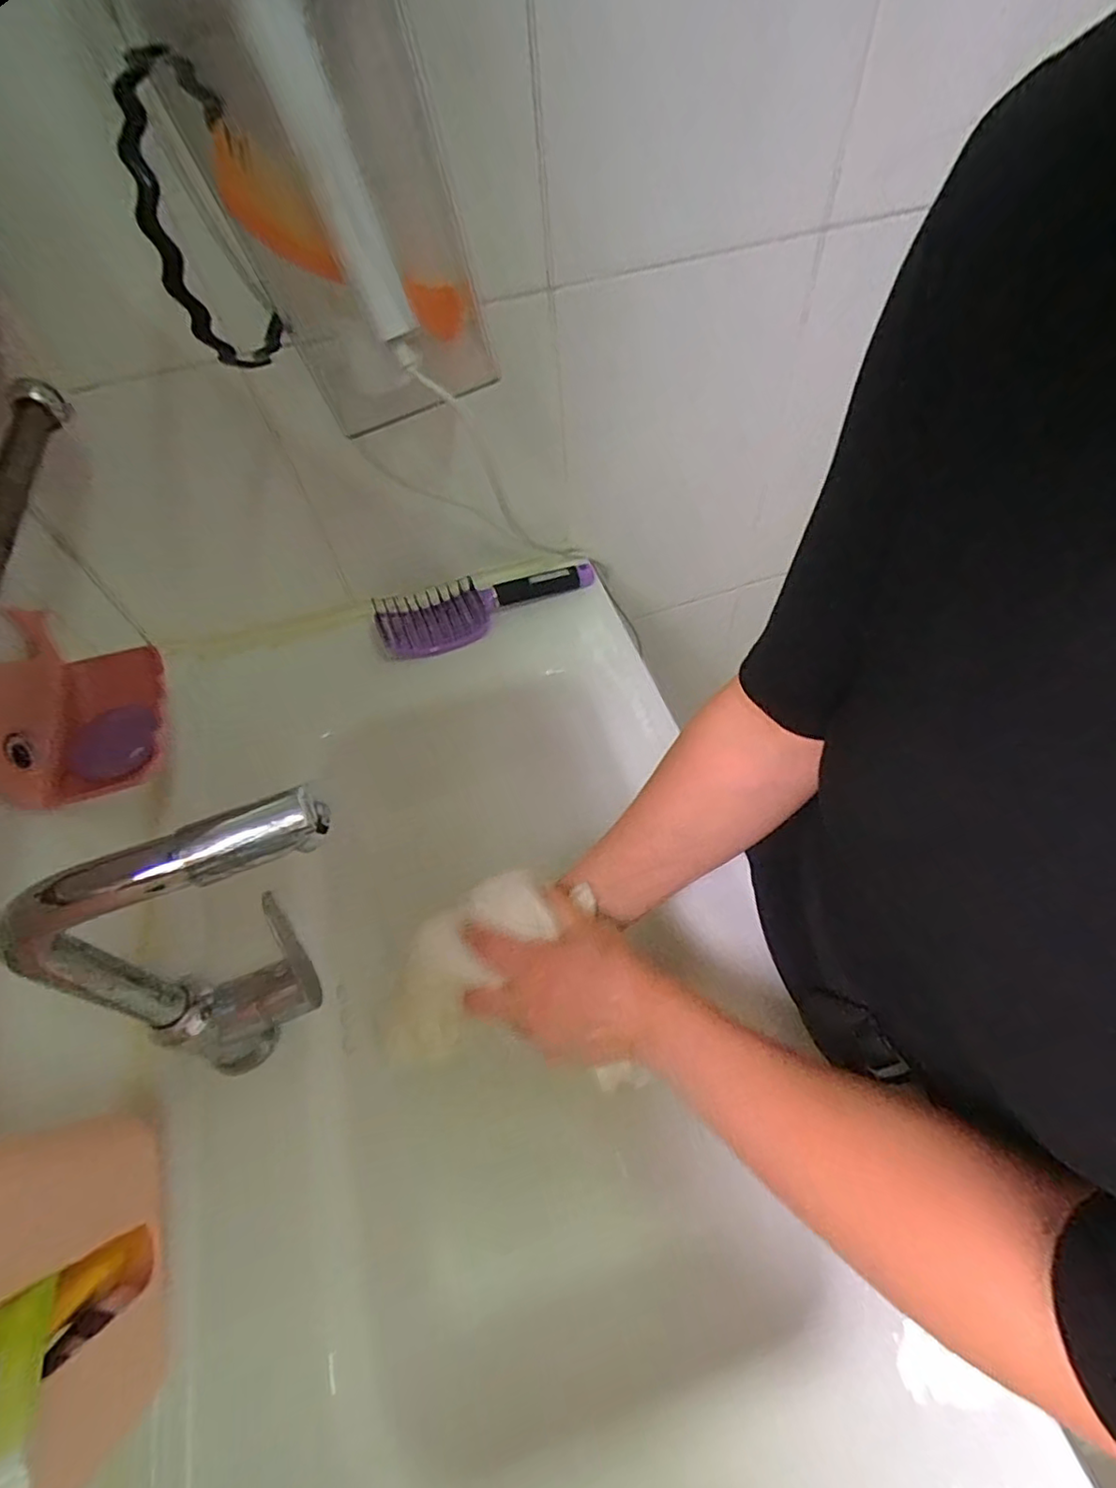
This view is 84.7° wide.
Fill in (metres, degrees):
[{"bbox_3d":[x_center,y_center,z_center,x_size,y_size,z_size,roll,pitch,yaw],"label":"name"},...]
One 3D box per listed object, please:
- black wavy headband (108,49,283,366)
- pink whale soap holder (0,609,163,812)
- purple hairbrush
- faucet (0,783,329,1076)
[{"bbox_3d":[-0.182,-0.270,0.322,0.021,0.127,0.114,4,49,4],"label":"black wavy headband"},{"bbox_3d":[-0.336,-0.029,0.427,0.083,0.073,0.143,-17,56,-7],"label":"pink whale soap holder"},{"bbox_3d":[-0.076,-0.154,0.668,0.241,0.040,0.077,-22,57,-10],"label":"purple hairbrush"},{"bbox_3d":[-0.178,0.116,0.354,0.169,0.254,0.052,-24,57,-11],"label":"faucet"}]

